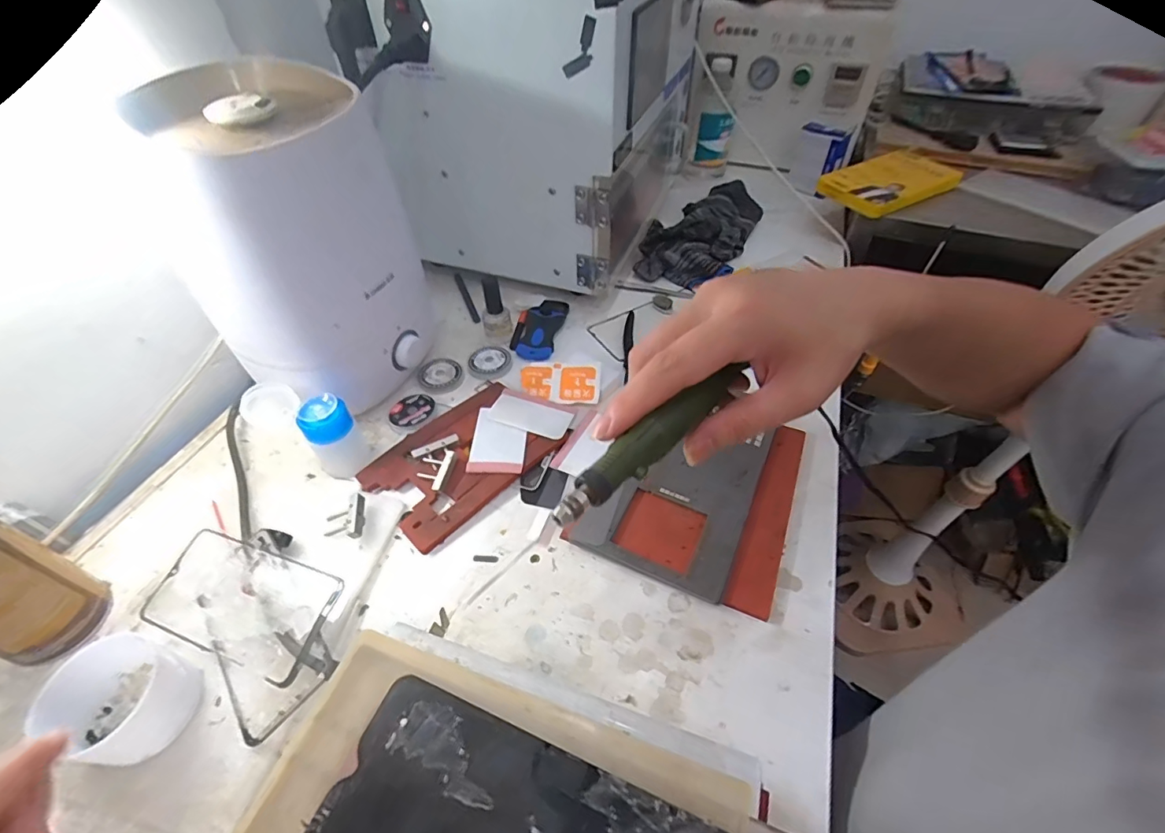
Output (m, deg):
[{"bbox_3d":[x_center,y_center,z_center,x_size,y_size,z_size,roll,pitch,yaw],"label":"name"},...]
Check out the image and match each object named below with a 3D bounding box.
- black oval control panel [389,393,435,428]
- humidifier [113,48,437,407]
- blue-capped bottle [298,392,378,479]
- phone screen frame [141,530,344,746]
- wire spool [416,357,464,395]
[{"bbox_3d":[-0.172,-0.005,0.504,0.042,0.009,0.043,5,47,6],"label":"black oval control panel"},{"bbox_3d":[-0.240,-0.135,0.455,0.165,0.262,0.158,-12,50,-10],"label":"humidifier"},{"bbox_3d":[-0.219,0.019,0.446,0.040,0.074,0.037,-28,53,-23],"label":"blue-capped bottle"},{"bbox_3d":[-0.250,0.134,0.366,0.147,0.006,0.072,12,65,19],"label":"phone screen frame"},{"bbox_3d":[-0.157,-0.045,0.554,0.047,0.011,0.047,0,47,0],"label":"wire spool"}]

